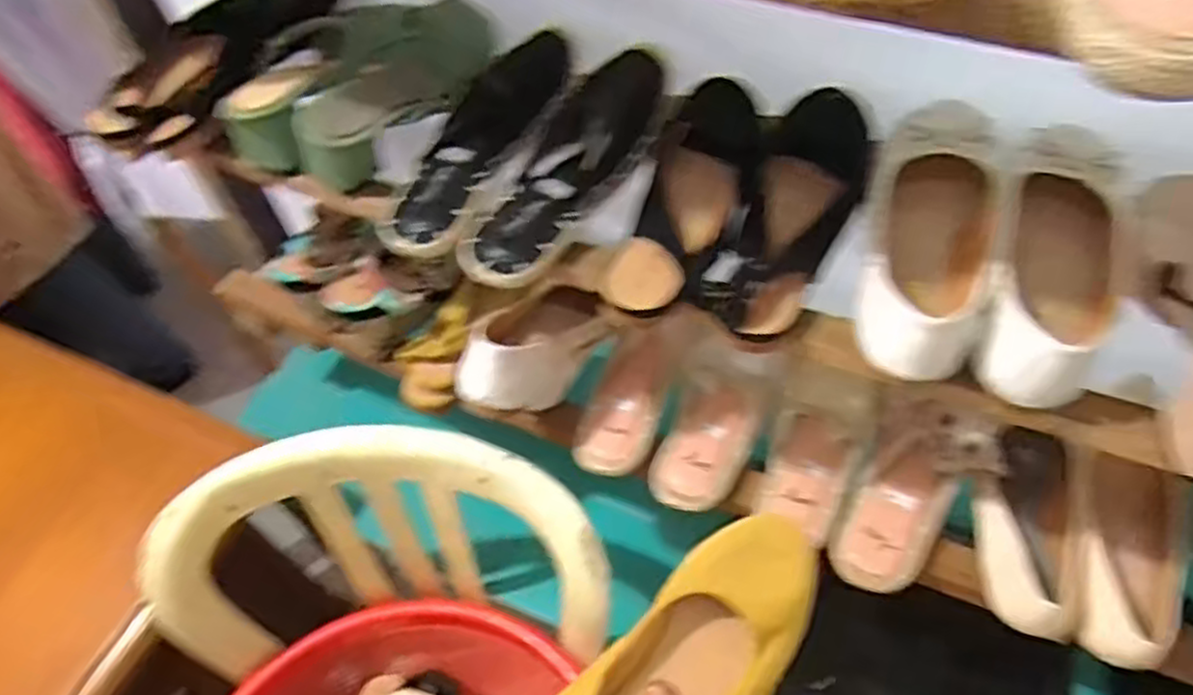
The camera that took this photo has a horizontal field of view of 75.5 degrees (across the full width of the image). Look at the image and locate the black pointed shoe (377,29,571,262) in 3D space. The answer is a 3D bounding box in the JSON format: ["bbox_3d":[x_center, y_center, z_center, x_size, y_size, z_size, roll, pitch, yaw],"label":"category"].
[{"bbox_3d":[-0.095,-0.171,0.608,0.080,0.054,0.226,23,59,21],"label":"black pointed shoe"}]

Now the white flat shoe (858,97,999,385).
[{"bbox_3d":[0.225,-0.075,0.526,0.083,0.057,0.223,15,57,16],"label":"white flat shoe"}]

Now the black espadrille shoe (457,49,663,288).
[{"bbox_3d":[-0.023,-0.144,0.584,0.085,0.050,0.232,27,74,23],"label":"black espadrille shoe"}]

